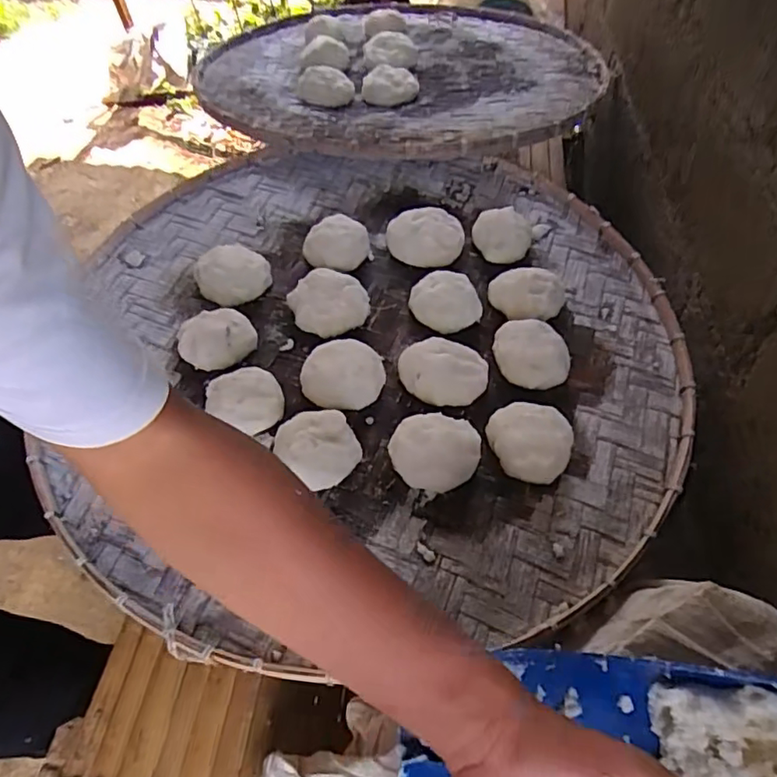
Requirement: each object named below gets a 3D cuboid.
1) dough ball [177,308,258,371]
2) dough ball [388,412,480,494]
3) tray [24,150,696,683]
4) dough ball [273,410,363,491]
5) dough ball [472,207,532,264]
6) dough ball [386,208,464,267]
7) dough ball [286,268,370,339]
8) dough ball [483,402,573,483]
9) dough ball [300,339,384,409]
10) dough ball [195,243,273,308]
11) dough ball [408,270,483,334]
[{"bbox_3d":[-0.193,-0.057,0.648,0.084,0.044,0.074,-26,57,-13],"label":"dough ball"},{"bbox_3d":[0.044,0.058,0.561,0.086,0.050,0.072,6,55,9],"label":"dough ball"},{"bbox_3d":[-0.018,-0.052,0.664,0.705,0.091,0.669,-2,54,4],"label":"tray"},{"bbox_3d":[-0.067,0.058,0.562,0.071,0.053,0.072,-2,54,3],"label":"dough ball"},{"bbox_3d":[0.150,-0.203,0.766,0.078,0.031,0.070,7,56,10],"label":"dough ball"},{"bbox_3d":[0.048,-0.201,0.747,0.097,0.036,0.074,-5,54,1],"label":"dough ball"},{"bbox_3d":[-0.073,-0.104,0.684,0.088,0.041,0.089,-2,54,3],"label":"dough ball"},{"bbox_3d":[0.140,0.052,0.578,0.083,0.034,0.078,-2,54,3],"label":"dough ball"},{"bbox_3d":[-0.048,-0.018,0.624,0.086,0.040,0.081,12,57,13],"label":"dough ball"},{"bbox_3d":[-0.196,-0.141,0.708,0.079,0.034,0.075,-2,54,3],"label":"dough ball"},{"bbox_3d":[0.068,-0.107,0.683,0.076,0.036,0.074,-2,54,3],"label":"dough ball"}]

